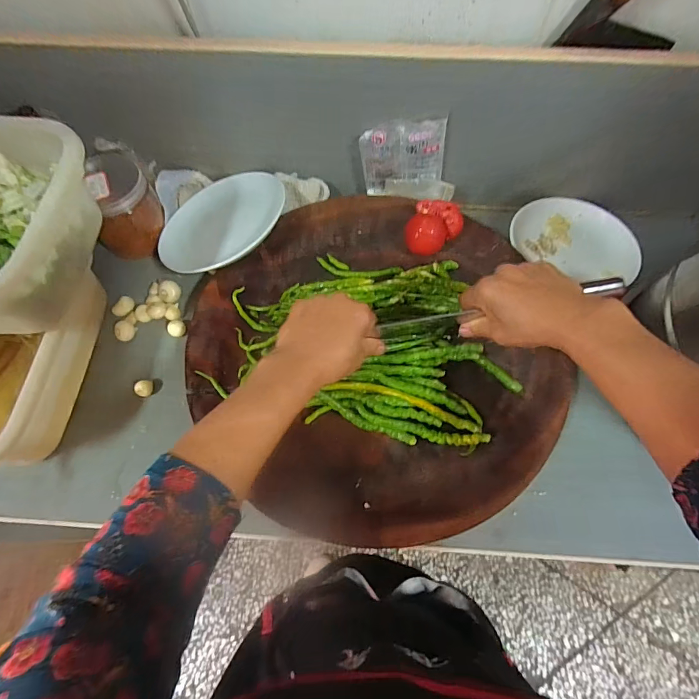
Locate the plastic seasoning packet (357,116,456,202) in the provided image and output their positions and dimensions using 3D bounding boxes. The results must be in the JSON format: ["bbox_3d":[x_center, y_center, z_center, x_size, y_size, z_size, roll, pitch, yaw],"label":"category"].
[{"bbox_3d":[0.076,-0.239,0.502,0.120,0.100,0.022,2,65,1],"label":"plastic seasoning packet"}]

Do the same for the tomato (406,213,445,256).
[{"bbox_3d":[0.095,-0.143,0.492,0.048,0.048,0.044,0,65,0],"label":"tomato"}]

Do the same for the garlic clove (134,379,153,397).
[{"bbox_3d":[-0.243,0.046,0.463,0.015,0.014,0.021,-7,66,-3],"label":"garlic clove"}]

